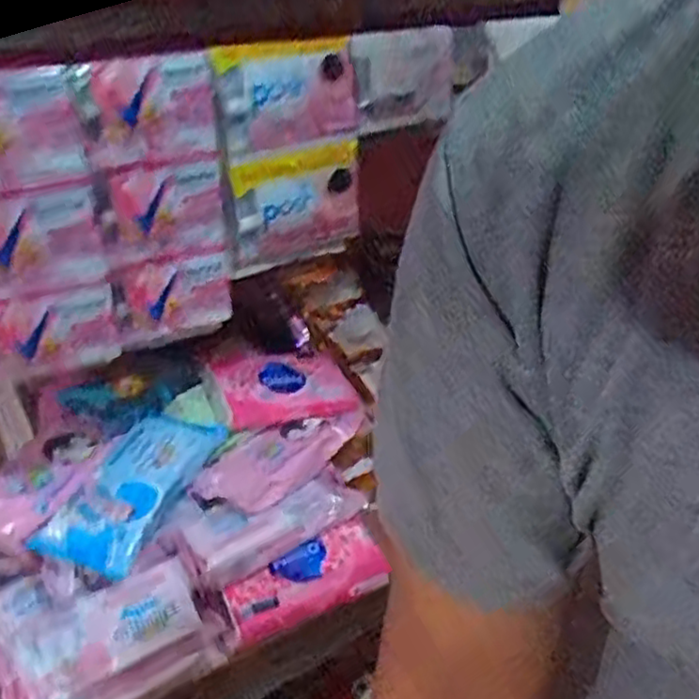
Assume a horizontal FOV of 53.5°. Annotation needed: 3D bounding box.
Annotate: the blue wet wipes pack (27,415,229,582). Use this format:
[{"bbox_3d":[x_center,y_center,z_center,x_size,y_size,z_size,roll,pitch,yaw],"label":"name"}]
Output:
[{"bbox_3d":[-0.219,0.137,0.703,0.100,0.047,0.190,19,50,28],"label":"blue wet wipes pack"}]

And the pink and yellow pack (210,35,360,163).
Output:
[{"bbox_3d":[-0.058,-0.225,0.613,0.135,0.084,0.032,-21,37,-31],"label":"pink and yellow pack"}]

